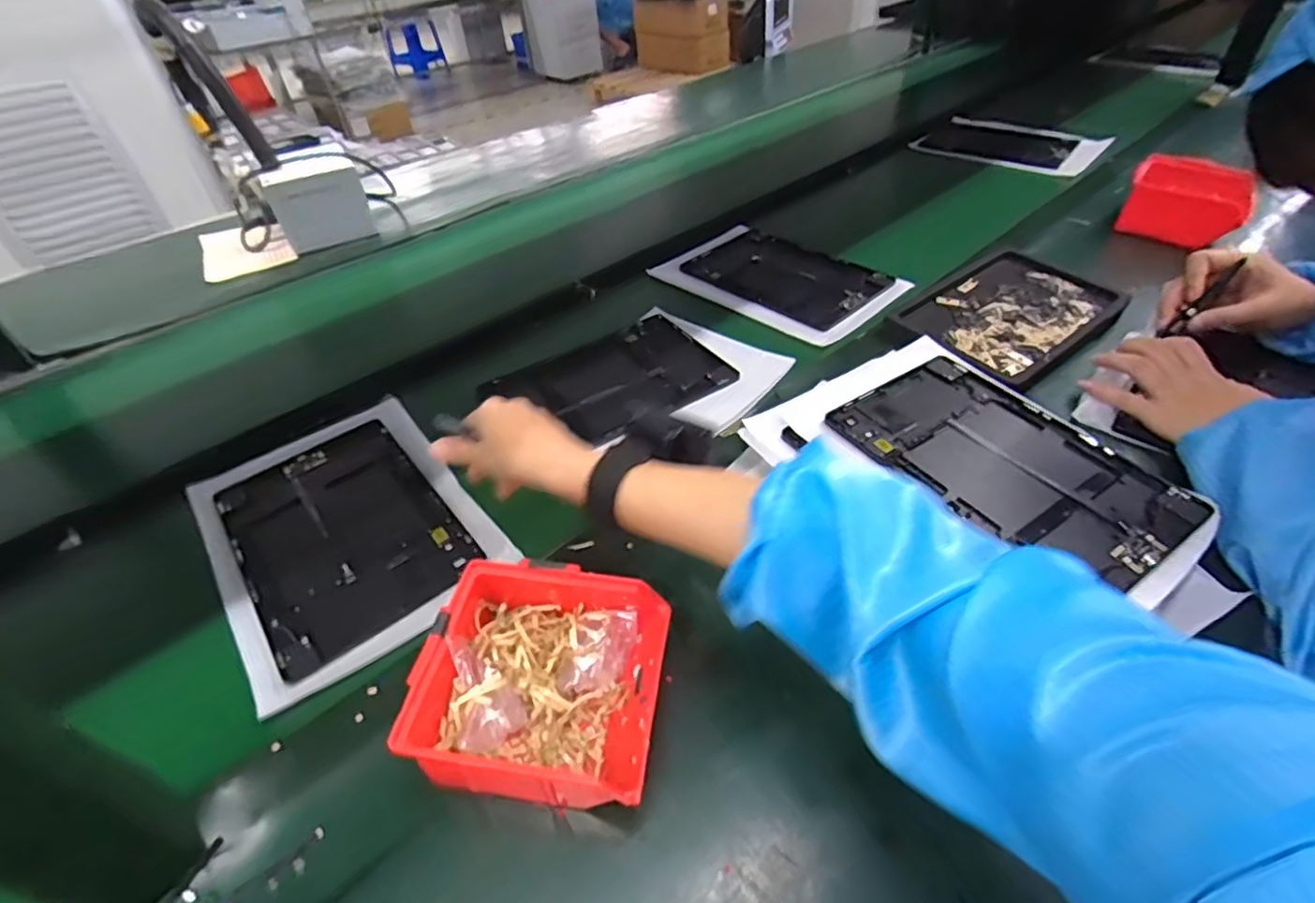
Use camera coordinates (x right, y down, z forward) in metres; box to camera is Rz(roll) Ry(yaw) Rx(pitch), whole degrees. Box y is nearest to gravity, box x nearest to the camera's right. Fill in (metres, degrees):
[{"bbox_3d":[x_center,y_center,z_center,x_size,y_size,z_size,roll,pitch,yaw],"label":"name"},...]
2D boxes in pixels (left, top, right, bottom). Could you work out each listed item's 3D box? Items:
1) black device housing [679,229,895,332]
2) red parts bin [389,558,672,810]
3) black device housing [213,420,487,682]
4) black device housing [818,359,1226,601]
[{"bbox_3d":[0.163,-0.231,0.803,0.163,0.006,0.234,-36,51,-28],"label":"black device housing"},{"bbox_3d":[-0.067,0.142,0.376,0.136,0.071,0.125,3,44,9],"label":"red parts bin"},{"bbox_3d":[-0.268,0.064,0.524,0.154,0.009,0.234,-32,49,-25],"label":"black device housing"},{"bbox_3d":[0.277,0.009,0.494,0.160,0.010,0.238,-26,49,-22],"label":"black device housing"}]

